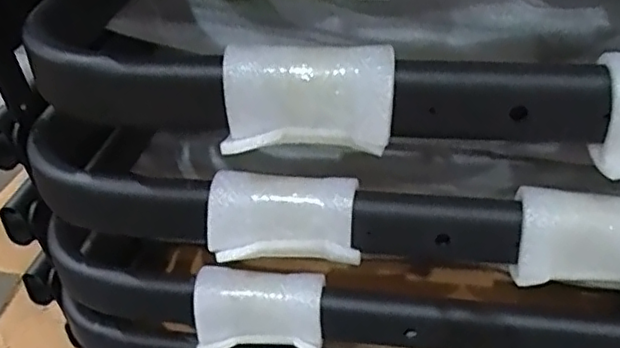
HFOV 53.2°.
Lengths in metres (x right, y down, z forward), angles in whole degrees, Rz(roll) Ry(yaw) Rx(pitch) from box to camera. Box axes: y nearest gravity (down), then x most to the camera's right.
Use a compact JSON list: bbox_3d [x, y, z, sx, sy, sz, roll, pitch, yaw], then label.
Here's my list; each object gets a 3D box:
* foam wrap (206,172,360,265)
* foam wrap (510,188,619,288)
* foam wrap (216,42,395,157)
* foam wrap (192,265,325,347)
[{"bbox_3d":[-0.015,0.023,0.346,0.081,0.041,0.035,-1,36,1],"label":"foam wrap"},{"bbox_3d":[0.151,0.036,0.324,0.081,0.041,0.034,2,36,4],"label":"foam wrap"},{"bbox_3d":[-0.001,-0.034,0.290,0.078,0.043,0.030,-1,36,0],"label":"foam wrap"},{"bbox_3d":[-0.033,0.087,0.399,0.081,0.042,0.032,1,36,3],"label":"foam wrap"}]

